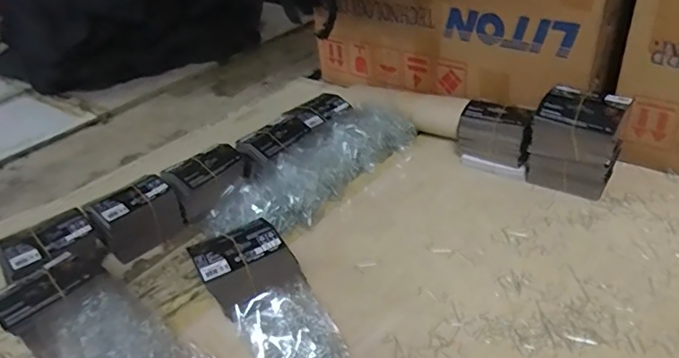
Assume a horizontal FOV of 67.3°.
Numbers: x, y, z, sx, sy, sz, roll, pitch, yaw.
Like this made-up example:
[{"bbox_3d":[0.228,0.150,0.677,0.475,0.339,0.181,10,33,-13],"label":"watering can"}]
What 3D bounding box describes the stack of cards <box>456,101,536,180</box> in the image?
[{"bbox_3d":[0.240,-0.062,0.780,0.118,0.086,0.062,19,42,32],"label":"stack of cards"}]

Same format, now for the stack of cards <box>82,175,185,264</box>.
[{"bbox_3d":[-0.273,0.056,0.696,0.048,0.083,0.108,25,45,37],"label":"stack of cards"}]

